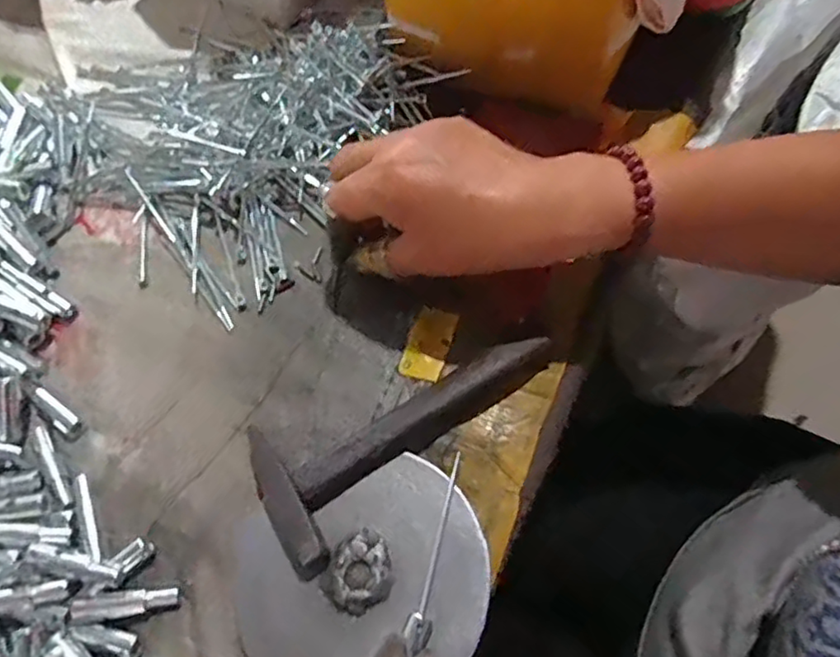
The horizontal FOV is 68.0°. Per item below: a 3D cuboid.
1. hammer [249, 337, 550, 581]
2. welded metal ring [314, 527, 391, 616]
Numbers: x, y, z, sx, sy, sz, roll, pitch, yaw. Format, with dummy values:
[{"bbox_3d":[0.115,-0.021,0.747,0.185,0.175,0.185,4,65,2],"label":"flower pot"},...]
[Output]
[{"bbox_3d":[-0.013,0.046,0.343,0.175,0.025,0.070,-39,71,-13],"label":"hammer"},{"bbox_3d":[-0.032,0.122,0.310,0.037,0.004,0.034,-30,69,-10],"label":"welded metal ring"}]

